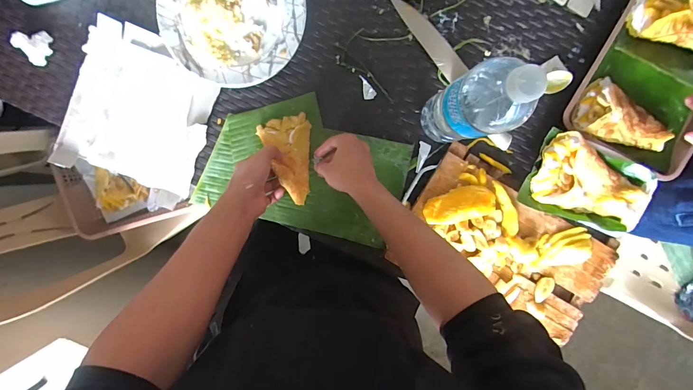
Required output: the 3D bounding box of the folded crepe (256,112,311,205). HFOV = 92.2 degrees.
[{"bbox_3d":[-0.090,-0.055,0.516,0.077,0.022,0.138,-11,79,3],"label":"folded crepe"}]

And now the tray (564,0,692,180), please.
[{"bbox_3d":[0.497,-0.195,0.517,0.203,0.044,0.316,28,95,-2],"label":"tray"}]

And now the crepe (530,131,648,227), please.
[{"bbox_3d":[0.388,-0.019,0.522,0.175,0.029,0.105,22,96,-2],"label":"crepe"}]

